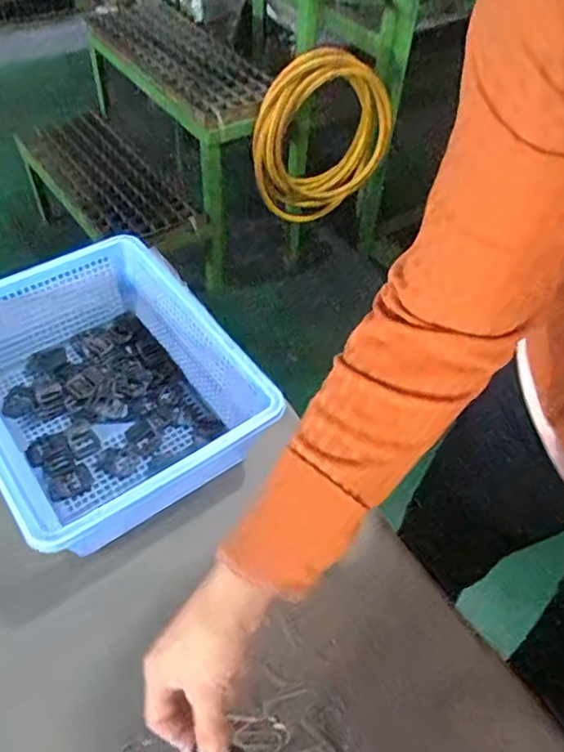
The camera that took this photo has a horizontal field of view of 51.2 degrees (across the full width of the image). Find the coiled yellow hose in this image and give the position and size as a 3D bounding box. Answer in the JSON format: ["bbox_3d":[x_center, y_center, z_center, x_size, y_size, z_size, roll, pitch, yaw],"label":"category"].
[{"bbox_3d":[0.095,-0.564,1.411,0.382,0.394,0.078,-26,57,-23],"label":"coiled yellow hose"}]

